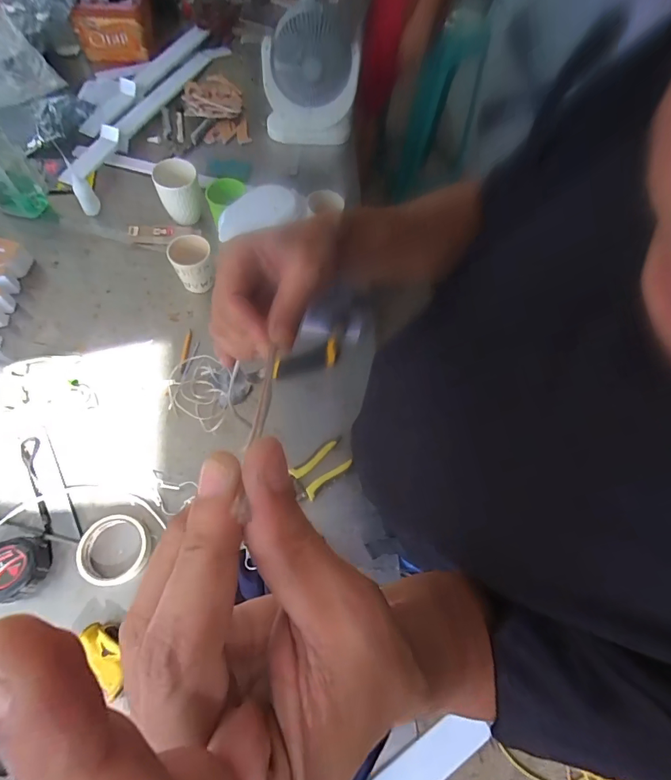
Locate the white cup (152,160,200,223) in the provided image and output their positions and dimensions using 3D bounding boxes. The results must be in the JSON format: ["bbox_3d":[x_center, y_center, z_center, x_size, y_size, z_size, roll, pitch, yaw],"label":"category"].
[{"bbox_3d":[-0.307,-0.390,0.801,0.080,0.089,0.090,-12,68,-12],"label":"white cup"}]

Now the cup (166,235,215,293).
[{"bbox_3d":[-0.261,-0.230,0.745,0.071,0.076,0.073,3,65,-6],"label":"cup"}]

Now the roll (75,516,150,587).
[{"bbox_3d":[-0.310,0.224,0.572,0.094,0.023,0.092,1,64,-2],"label":"roll"}]

